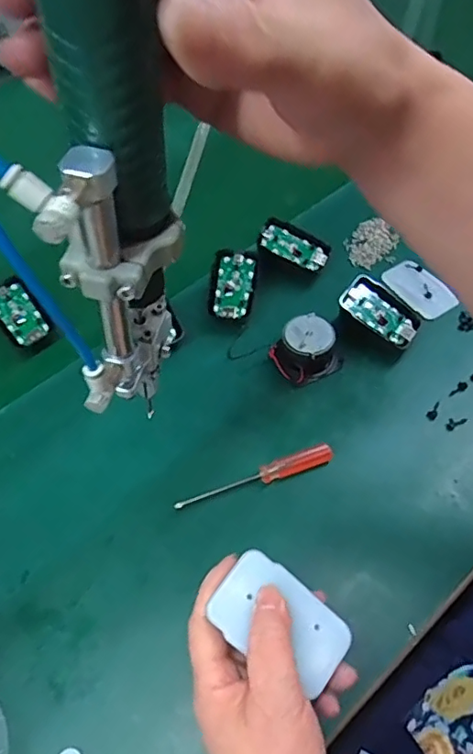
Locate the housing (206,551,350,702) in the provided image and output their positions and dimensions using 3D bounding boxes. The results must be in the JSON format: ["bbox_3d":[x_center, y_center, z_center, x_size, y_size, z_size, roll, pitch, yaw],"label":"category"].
[{"bbox_3d":[0.024,0.126,0.284,0.067,0.008,0.043,31,63,19],"label":"housing"}]

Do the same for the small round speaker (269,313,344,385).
[{"bbox_3d":[0.061,-0.025,0.476,0.052,0.034,0.044,-22,59,-12],"label":"small round speaker"}]

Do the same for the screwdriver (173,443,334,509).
[{"bbox_3d":[0.016,0.080,0.421,0.125,0.016,0.015,-21,59,-11],"label":"screwdriver"}]

